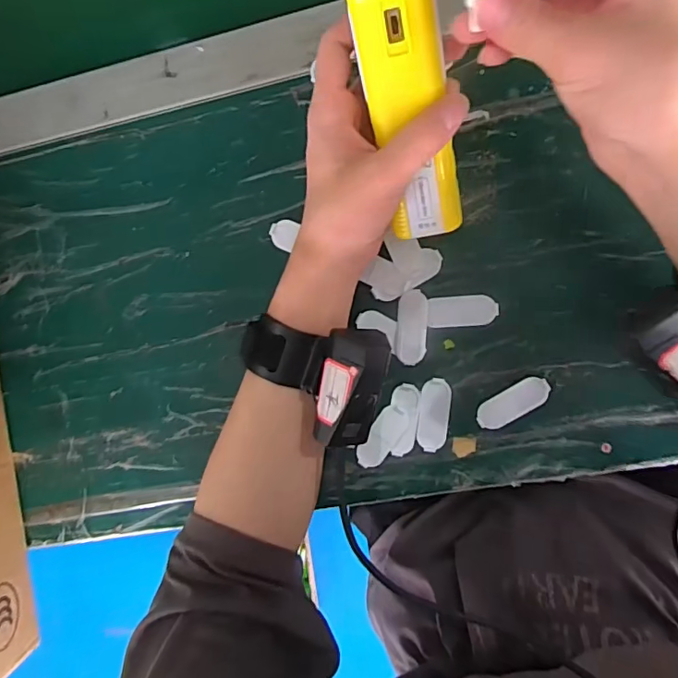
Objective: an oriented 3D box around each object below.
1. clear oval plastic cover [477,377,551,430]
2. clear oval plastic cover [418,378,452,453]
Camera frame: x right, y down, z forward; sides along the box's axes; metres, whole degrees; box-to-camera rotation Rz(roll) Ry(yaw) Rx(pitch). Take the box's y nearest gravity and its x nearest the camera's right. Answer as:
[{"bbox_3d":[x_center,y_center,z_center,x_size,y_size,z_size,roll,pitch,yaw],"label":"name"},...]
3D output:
[{"bbox_3d":[0.117,0.044,0.347,0.050,0.004,0.021,-35,89,9],"label":"clear oval plastic cover"},{"bbox_3d":[0.065,0.053,0.354,0.021,0.004,0.050,7,96,7],"label":"clear oval plastic cover"}]

